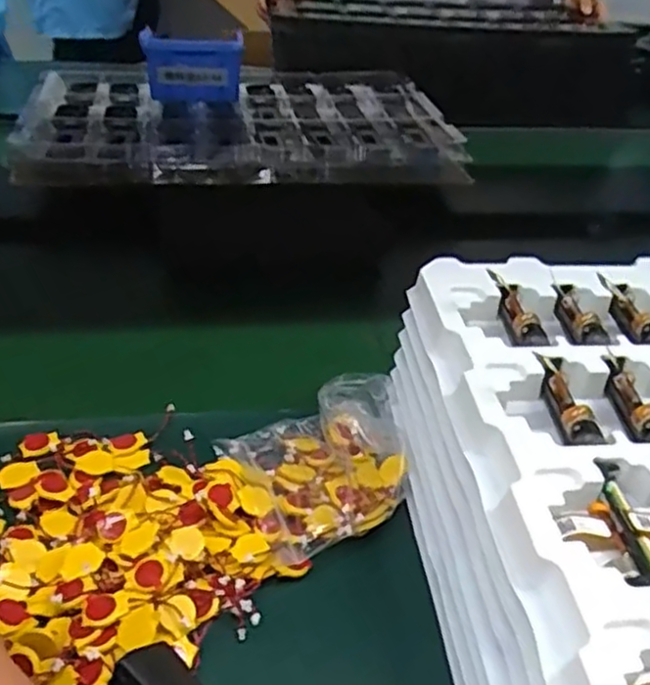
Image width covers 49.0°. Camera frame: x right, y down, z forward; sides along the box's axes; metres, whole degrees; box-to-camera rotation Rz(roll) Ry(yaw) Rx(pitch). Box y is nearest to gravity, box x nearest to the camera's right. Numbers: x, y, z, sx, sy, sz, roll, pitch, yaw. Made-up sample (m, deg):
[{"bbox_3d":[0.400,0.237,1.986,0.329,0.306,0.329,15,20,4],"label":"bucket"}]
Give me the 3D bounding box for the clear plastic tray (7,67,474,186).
[{"bbox_3d":[-0.104,-0.268,0.863,0.490,0.044,0.322,-3,37,-11],"label":"clear plastic tray"}]

